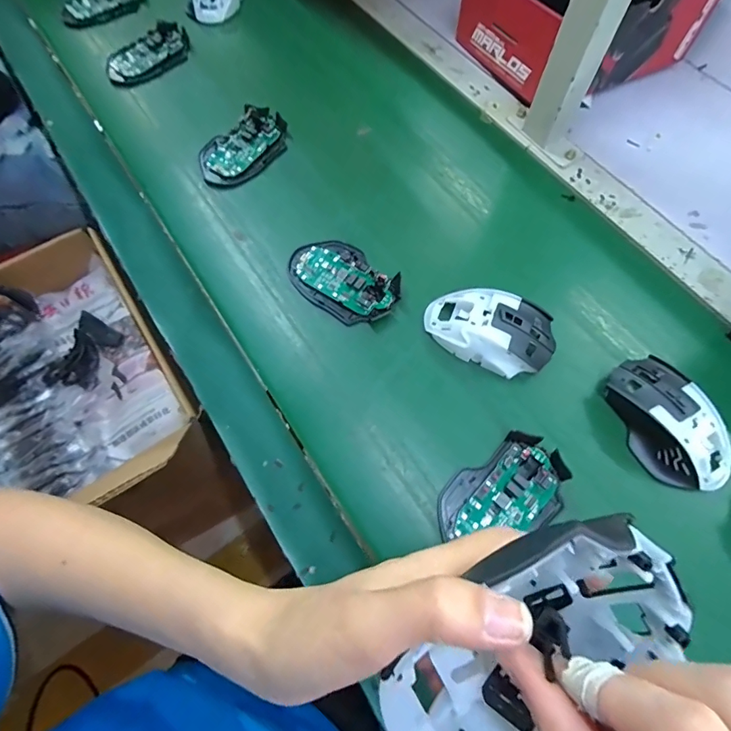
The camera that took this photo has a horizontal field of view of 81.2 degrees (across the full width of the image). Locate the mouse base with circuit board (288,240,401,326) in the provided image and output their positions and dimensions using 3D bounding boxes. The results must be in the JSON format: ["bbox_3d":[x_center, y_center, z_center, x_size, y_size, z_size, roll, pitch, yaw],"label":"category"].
[{"bbox_3d":[-0.022,-0.086,0.418,0.113,0.017,0.073,35,70,14],"label":"mouse base with circuit board"}]

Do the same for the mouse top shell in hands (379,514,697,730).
[{"bbox_3d":[0.063,0.100,0.152,0.117,0.048,0.063,-35,71,-14],"label":"mouse top shell in hands"}]

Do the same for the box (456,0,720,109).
[{"bbox_3d":[0.260,-0.447,0.536,0.231,0.102,0.216,-30,70,-13],"label":"box"}]

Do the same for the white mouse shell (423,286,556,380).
[{"bbox_3d":[0.113,-0.033,0.389,0.113,0.040,0.065,17,67,7],"label":"white mouse shell"}]

